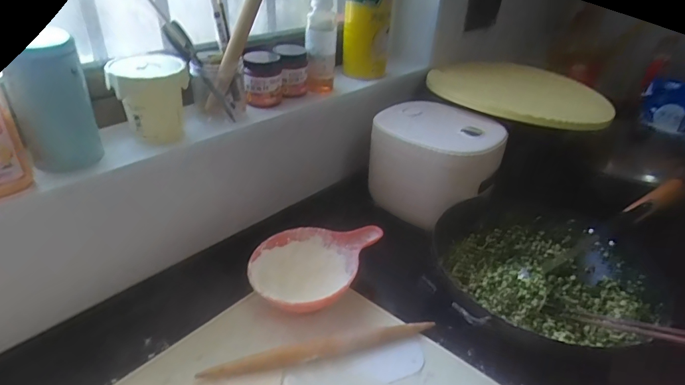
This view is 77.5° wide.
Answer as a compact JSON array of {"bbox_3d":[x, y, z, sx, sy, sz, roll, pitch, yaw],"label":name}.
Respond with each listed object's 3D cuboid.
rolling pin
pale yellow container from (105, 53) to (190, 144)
[{"bbox_3d":[-0.026,0.217,0.589,0.319,0.021,0.030,-7,34,-16],"label":"rolling pin"},{"bbox_3d":[-0.275,-0.136,0.623,0.104,0.113,0.080,-9,35,-22],"label":"pale yellow container"}]

